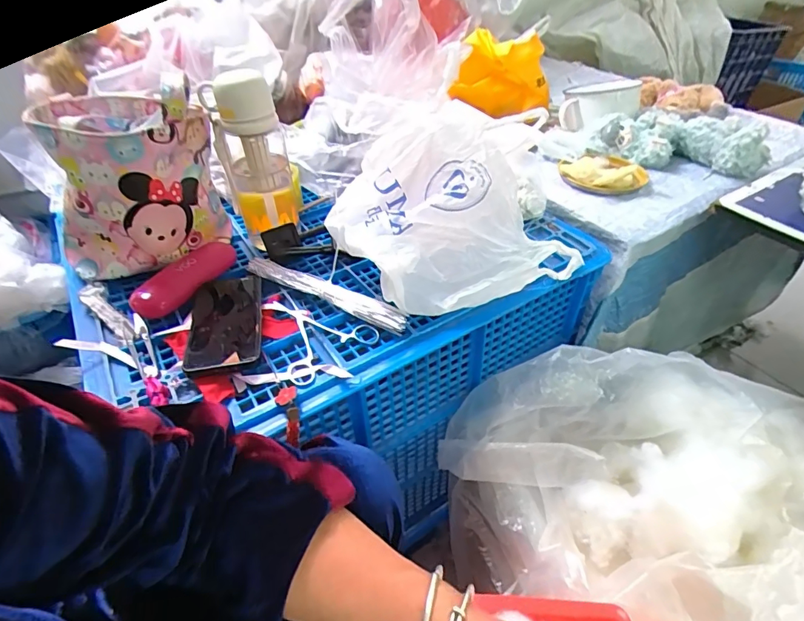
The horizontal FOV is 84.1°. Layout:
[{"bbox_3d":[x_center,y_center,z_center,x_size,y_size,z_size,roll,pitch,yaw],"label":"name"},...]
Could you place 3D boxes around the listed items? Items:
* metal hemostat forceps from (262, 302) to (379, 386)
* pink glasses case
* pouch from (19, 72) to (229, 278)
[{"bbox_3d":[-0.094,0.022,0.530,0.110,0.017,0.136,-20,45,-19],"label":"metal hemostat forceps"},{"bbox_3d":[-0.275,-0.044,0.577,0.056,0.033,0.151,19,46,22],"label":"pink glasses case"},{"bbox_3d":[-0.356,-0.165,0.589,0.203,0.202,0.162,-31,50,-28],"label":"pouch"}]

